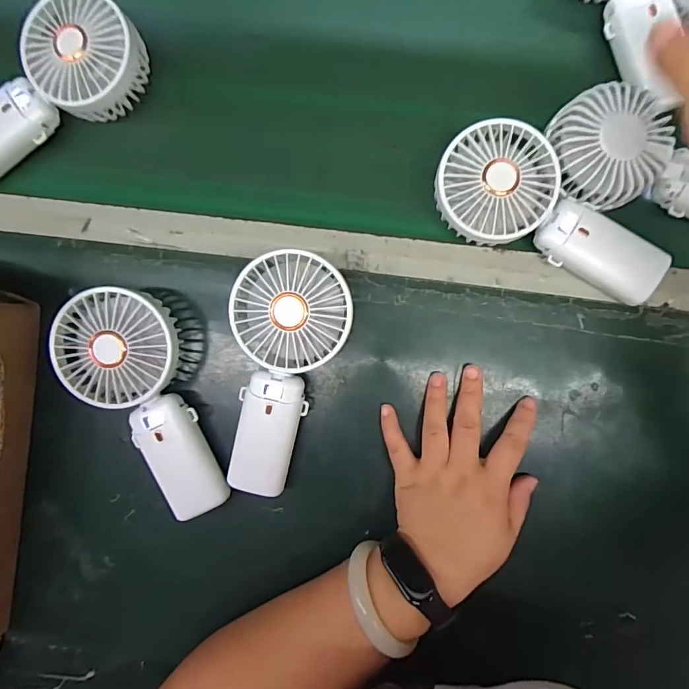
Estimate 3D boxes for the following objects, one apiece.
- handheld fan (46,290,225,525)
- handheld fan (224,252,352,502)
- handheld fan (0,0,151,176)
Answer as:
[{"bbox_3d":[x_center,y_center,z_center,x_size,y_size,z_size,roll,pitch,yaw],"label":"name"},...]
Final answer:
[{"bbox_3d":[-0.155,0.049,0.345,0.085,0.050,0.179,-14,89,1],"label":"handheld fan"},{"bbox_3d":[-0.041,0.025,0.343,0.087,0.050,0.183,4,90,2],"label":"handheld fan"},{"bbox_3d":[-0.244,-0.204,0.371,0.178,0.053,0.077,-31,87,2],"label":"handheld fan"}]

